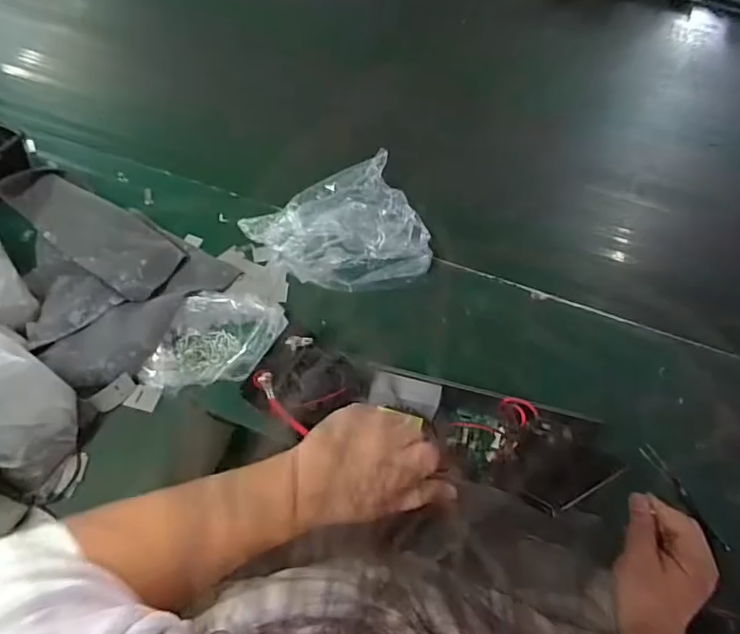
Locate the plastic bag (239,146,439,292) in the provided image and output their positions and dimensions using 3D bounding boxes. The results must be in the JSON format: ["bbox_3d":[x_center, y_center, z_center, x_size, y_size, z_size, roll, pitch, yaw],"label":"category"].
[{"bbox_3d":[-0.042,-0.104,0.662,0.192,0.053,0.164,-18,62,-14],"label":"plastic bag"}]

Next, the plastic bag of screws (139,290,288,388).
[{"bbox_3d":[-0.172,0.022,0.591,0.160,0.041,0.095,-11,60,-10],"label":"plastic bag of screws"}]

